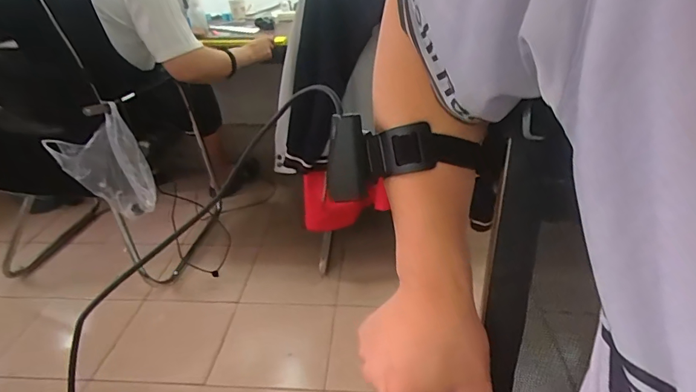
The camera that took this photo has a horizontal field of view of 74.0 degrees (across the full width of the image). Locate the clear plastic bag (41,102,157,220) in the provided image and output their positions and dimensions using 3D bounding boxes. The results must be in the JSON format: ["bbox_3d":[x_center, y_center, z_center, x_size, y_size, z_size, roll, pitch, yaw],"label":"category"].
[{"bbox_3d":[-0.630,-0.075,1.218,0.221,0.291,0.066,0,29,4],"label":"clear plastic bag"}]

